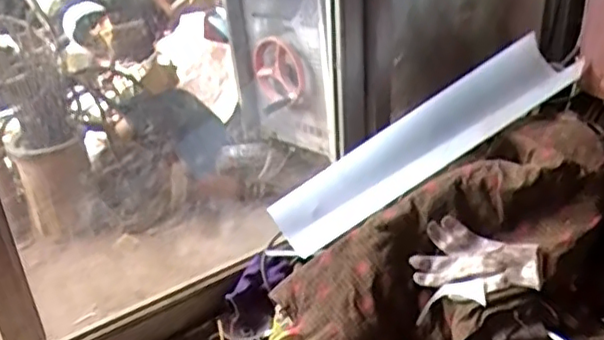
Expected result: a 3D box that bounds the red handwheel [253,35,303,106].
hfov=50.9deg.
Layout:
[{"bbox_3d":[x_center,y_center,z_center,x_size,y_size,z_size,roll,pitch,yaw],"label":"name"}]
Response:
[{"bbox_3d":[-0.070,-0.253,1.635,0.047,0.181,0.181,-25,41,-35],"label":"red handwheel"}]

